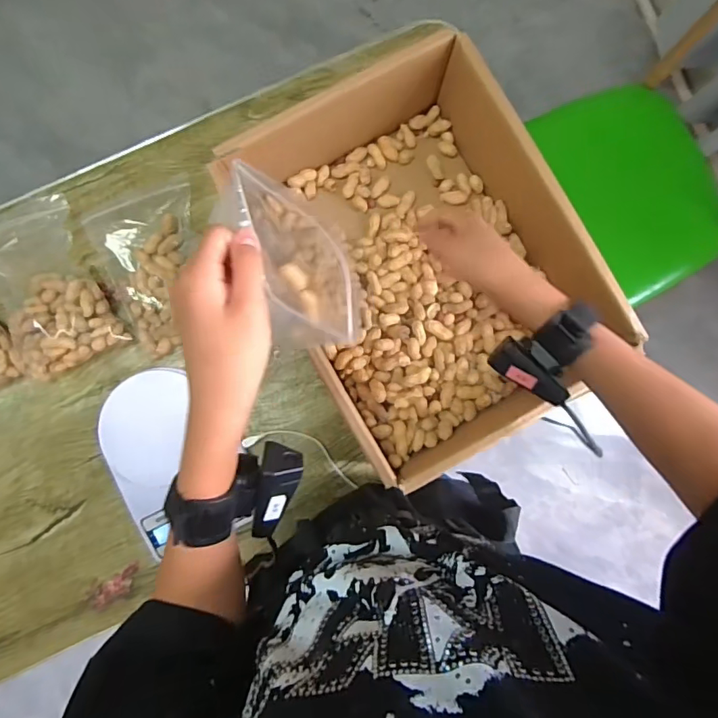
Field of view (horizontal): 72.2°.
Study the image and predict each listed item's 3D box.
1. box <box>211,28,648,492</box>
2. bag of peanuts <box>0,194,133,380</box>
[{"bbox_3d":[0.070,-0.104,0.564,0.300,0.131,0.389,-29,88,-3],"label":"box"},{"bbox_3d":[-0.383,-0.088,0.595,0.132,0.040,0.206,-27,88,-3],"label":"bag of peanuts"}]

